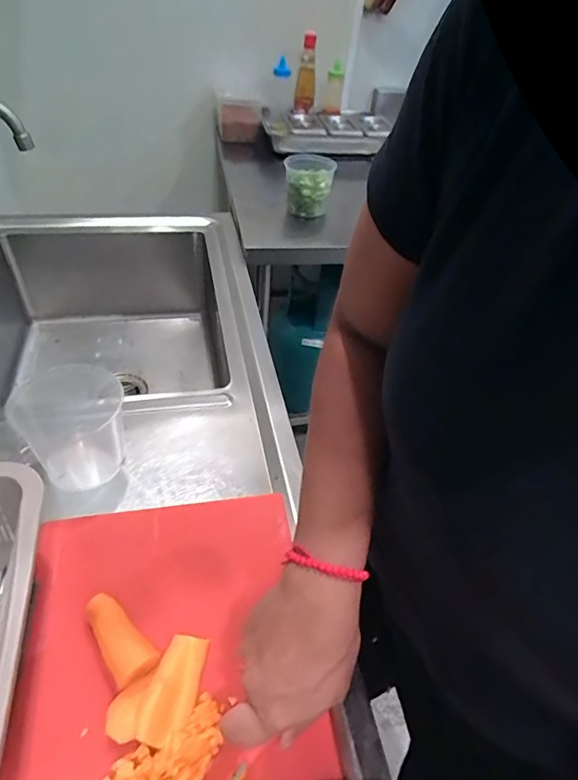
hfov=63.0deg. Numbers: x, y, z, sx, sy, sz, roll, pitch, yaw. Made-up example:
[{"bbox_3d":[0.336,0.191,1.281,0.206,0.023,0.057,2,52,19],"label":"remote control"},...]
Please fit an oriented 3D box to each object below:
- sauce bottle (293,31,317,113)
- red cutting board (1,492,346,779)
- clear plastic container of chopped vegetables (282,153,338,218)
[{"bbox_3d":[0.049,-0.896,1.335,0.056,0.185,0.071,5,44,-2],"label":"sauce bottle"},{"bbox_3d":[-0.097,0.263,0.392,0.250,0.028,0.395,-2,46,-14],"label":"red cutting board"},{"bbox_3d":[0.043,-0.456,1.060,0.105,0.106,0.105,9,44,2],"label":"clear plastic container of chopped vegetables"}]

